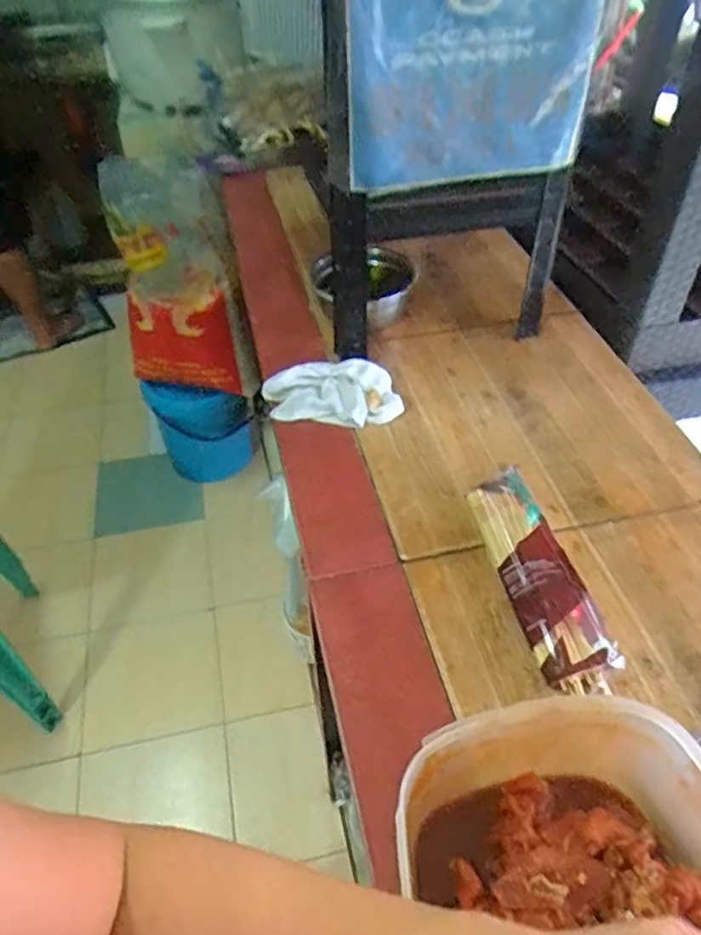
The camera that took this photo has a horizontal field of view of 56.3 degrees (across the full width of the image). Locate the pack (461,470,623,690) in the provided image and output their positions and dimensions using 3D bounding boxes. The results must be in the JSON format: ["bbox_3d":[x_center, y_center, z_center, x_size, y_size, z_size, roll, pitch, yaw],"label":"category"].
[{"bbox_3d":[0.188,0.103,0.659,0.072,0.039,0.254,-9,46,-7],"label":"pack"}]

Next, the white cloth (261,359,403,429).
[{"bbox_3d":[-0.024,-0.100,0.876,0.181,0.036,0.107,3,45,4],"label":"white cloth"}]

